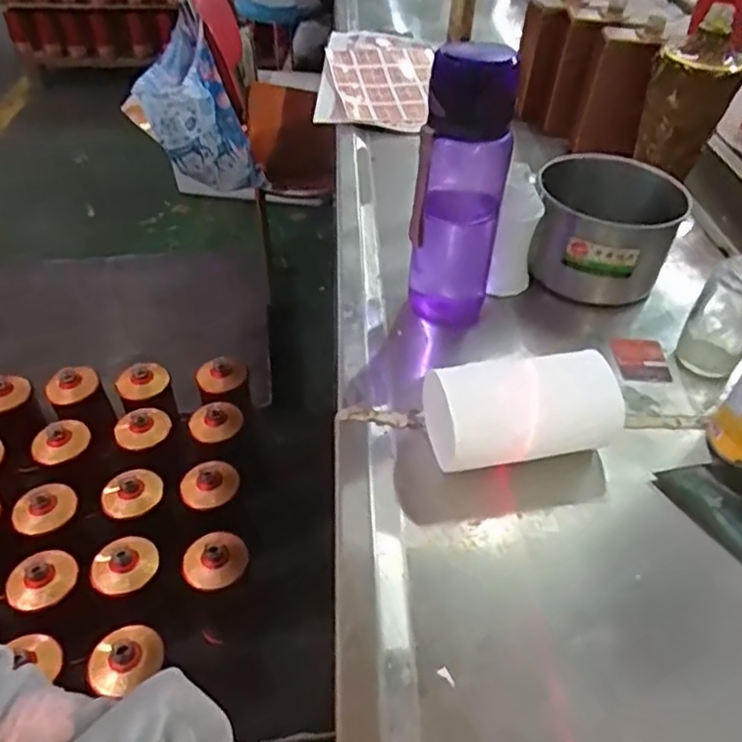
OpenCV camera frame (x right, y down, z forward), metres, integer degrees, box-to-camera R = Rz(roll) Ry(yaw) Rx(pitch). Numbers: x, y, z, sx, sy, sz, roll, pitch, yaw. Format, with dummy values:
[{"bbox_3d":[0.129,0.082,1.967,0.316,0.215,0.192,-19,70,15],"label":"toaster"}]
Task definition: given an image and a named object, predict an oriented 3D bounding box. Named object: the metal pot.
[{"bbox_3d":[0.219,-0.128,0.643,0.136,0.102,0.109,20,46,20],"label":"metal pot"}]

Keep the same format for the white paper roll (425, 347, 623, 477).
[{"bbox_3d":[0.115,0.028,0.479,0.147,0.056,0.056,-11,44,-12],"label":"white paper roll"}]

